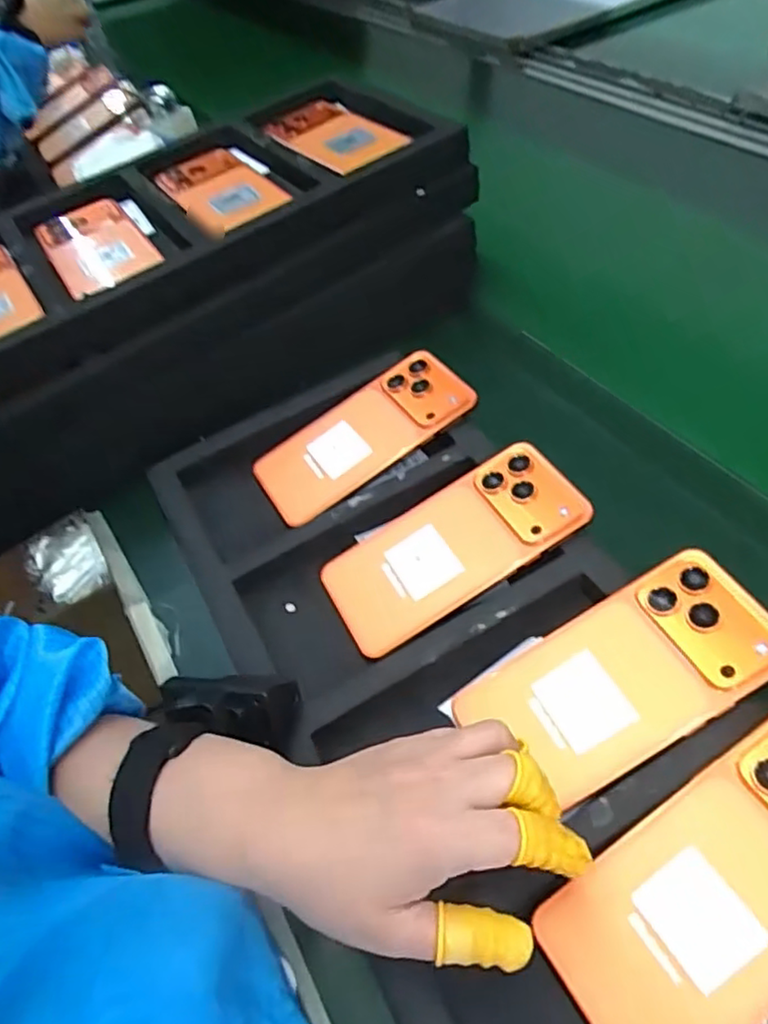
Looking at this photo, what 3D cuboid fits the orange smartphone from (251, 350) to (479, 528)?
[{"bbox_3d":[-0.016,-0.055,0.479,0.161,0.014,0.077,-35,53,-4],"label":"orange smartphone"}]

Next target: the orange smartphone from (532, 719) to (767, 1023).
[{"bbox_3d":[0.147,0.159,0.274,0.162,0.006,0.075,-36,54,-5],"label":"orange smartphone"}]

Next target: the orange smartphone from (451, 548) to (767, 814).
[{"bbox_3d":[0.123,0.084,0.334,0.154,0.005,0.077,-32,53,-1],"label":"orange smartphone"}]

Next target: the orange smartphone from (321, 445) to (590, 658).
[{"bbox_3d":[0.043,0.020,0.407,0.163,0.008,0.080,-32,52,-2],"label":"orange smartphone"}]

